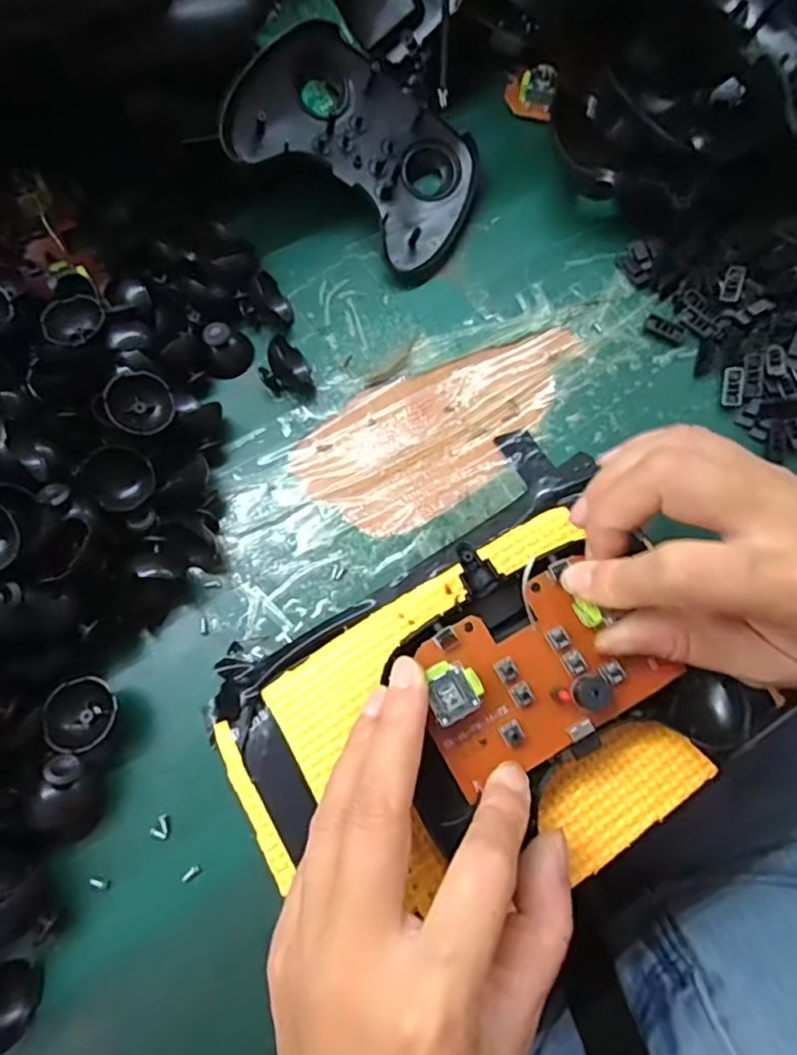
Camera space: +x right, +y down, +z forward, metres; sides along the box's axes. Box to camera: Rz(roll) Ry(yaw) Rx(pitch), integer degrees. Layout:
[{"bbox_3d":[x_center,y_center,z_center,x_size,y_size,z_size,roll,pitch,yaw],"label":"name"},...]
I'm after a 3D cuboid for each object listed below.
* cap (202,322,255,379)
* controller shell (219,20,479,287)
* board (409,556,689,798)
[{"bbox_3d":[-0.085,-0.089,0.300,0.024,0.022,0.021,-23,73,-6],"label":"cap"},{"bbox_3d":[-0.018,-0.194,0.319,0.124,0.028,0.085,32,80,-8],"label":"controller shell"},{"bbox_3d":[0.048,0.051,0.218,0.082,0.014,0.055,-29,74,-7],"label":"board"}]

